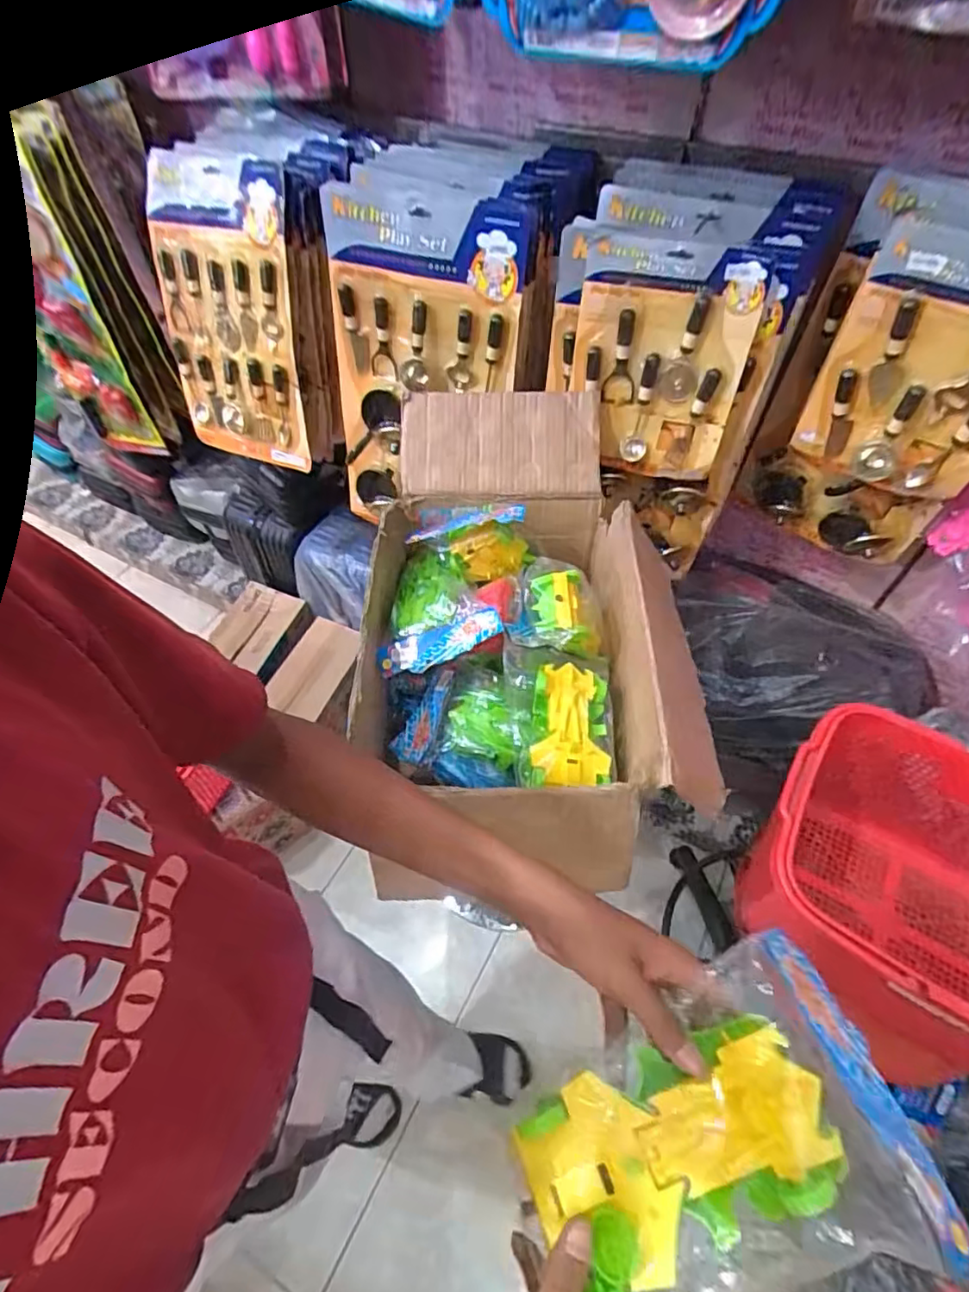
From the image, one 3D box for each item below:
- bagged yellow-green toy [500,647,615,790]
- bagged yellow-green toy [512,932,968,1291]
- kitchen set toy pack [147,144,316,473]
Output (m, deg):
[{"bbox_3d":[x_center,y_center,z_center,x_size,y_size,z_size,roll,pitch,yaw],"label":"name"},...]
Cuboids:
[{"bbox_3d":[0.092,0.080,0.702,0.125,0.053,0.167,-3,54,-3],"label":"bagged yellow-green toy"},{"bbox_3d":[0.125,0.278,0.347,0.202,0.060,0.141,-22,57,2],"label":"bagged yellow-green toy"},{"bbox_3d":[-0.413,-0.518,0.965,0.277,0.424,0.040,20,36,21],"label":"kitchen set toy pack"}]

